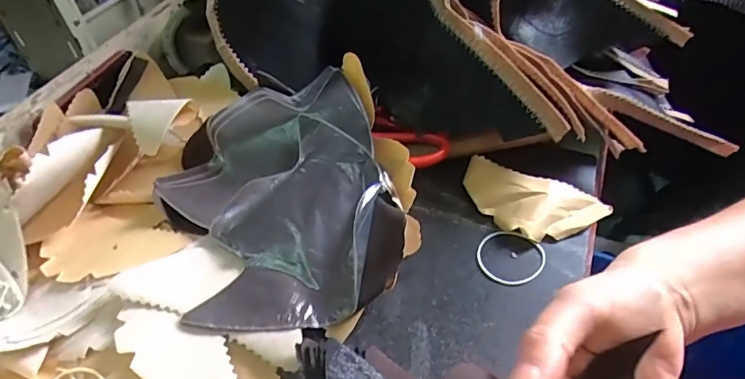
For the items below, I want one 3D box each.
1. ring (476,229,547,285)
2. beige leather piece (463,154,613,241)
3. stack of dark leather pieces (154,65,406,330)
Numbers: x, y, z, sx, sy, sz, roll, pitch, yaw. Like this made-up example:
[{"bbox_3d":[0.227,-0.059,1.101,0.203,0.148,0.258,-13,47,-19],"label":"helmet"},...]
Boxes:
[{"bbox_3d":[0.115,0.057,0.409,0.054,0.005,0.050,-3,52,3],"label":"ring"},{"bbox_3d":[0.143,0.011,0.441,0.125,0.014,0.069,16,50,18],"label":"beige leather piece"},{"bbox_3d":[-0.085,0.001,0.416,0.190,0.052,0.235,-11,47,-7],"label":"stack of dark leather pieces"}]

